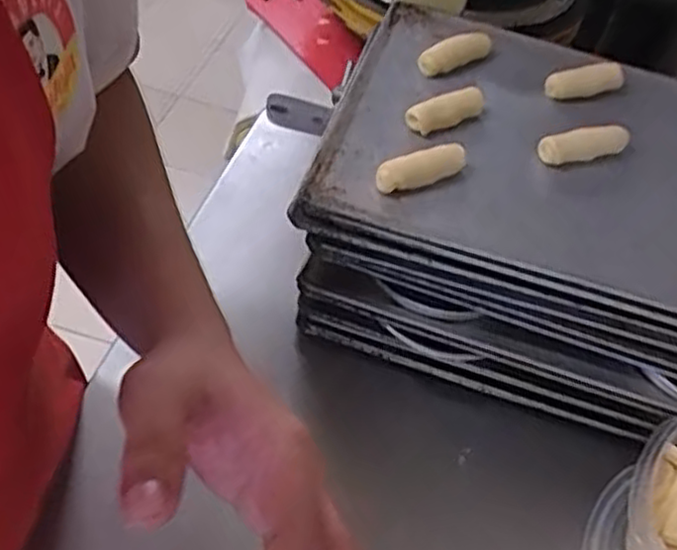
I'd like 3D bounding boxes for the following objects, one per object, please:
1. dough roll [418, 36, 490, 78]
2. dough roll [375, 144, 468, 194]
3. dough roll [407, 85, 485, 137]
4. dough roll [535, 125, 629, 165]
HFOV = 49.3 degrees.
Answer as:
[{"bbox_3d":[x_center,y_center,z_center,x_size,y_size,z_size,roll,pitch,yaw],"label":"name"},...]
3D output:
[{"bbox_3d":[0.115,-0.222,0.739,0.085,0.021,0.029,-23,57,-28],"label":"dough roll"},{"bbox_3d":[0.068,-0.091,0.615,0.080,0.017,0.029,-20,55,-26],"label":"dough roll"},{"bbox_3d":[0.101,-0.151,0.669,0.085,0.021,0.026,-21,56,-26],"label":"dough roll"},{"bbox_3d":[0.226,-0.121,0.670,0.090,0.022,0.025,-13,52,-21],"label":"dough roll"}]

